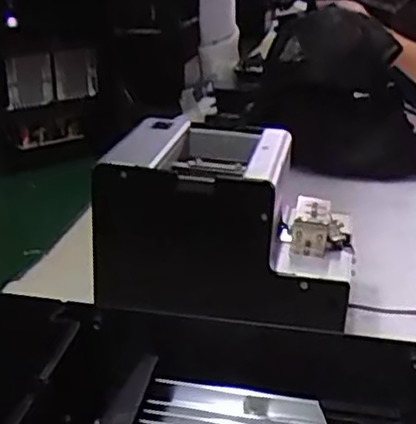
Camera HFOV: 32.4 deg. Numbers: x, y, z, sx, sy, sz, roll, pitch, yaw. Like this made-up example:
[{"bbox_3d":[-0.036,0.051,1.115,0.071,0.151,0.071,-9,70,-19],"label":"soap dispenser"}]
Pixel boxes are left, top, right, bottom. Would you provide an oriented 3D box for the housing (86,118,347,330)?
[{"bbox_3d":[0.020,0.019,0.533,0.170,0.132,0.139,3,20,9],"label":"housing"}]

